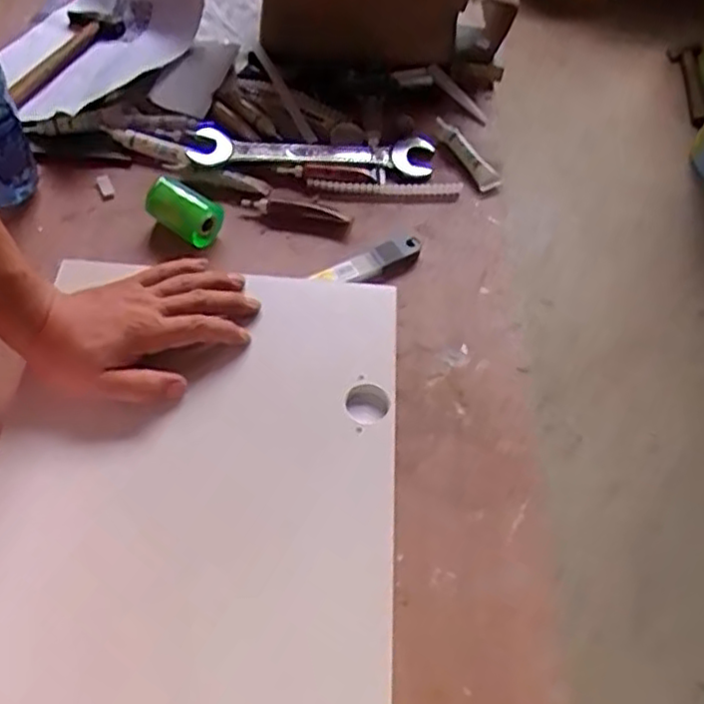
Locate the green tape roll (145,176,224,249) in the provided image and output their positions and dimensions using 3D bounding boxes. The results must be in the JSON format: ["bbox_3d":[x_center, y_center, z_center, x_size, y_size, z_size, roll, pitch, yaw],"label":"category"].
[{"bbox_3d":[-0.160,-0.133,0.681,0.069,0.035,0.036,29,58,13],"label":"green tape roll"}]

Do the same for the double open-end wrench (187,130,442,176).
[{"bbox_3d":[-0.040,-0.213,0.749,0.247,0.013,0.057,0,56,-6],"label":"double open-end wrench"}]

